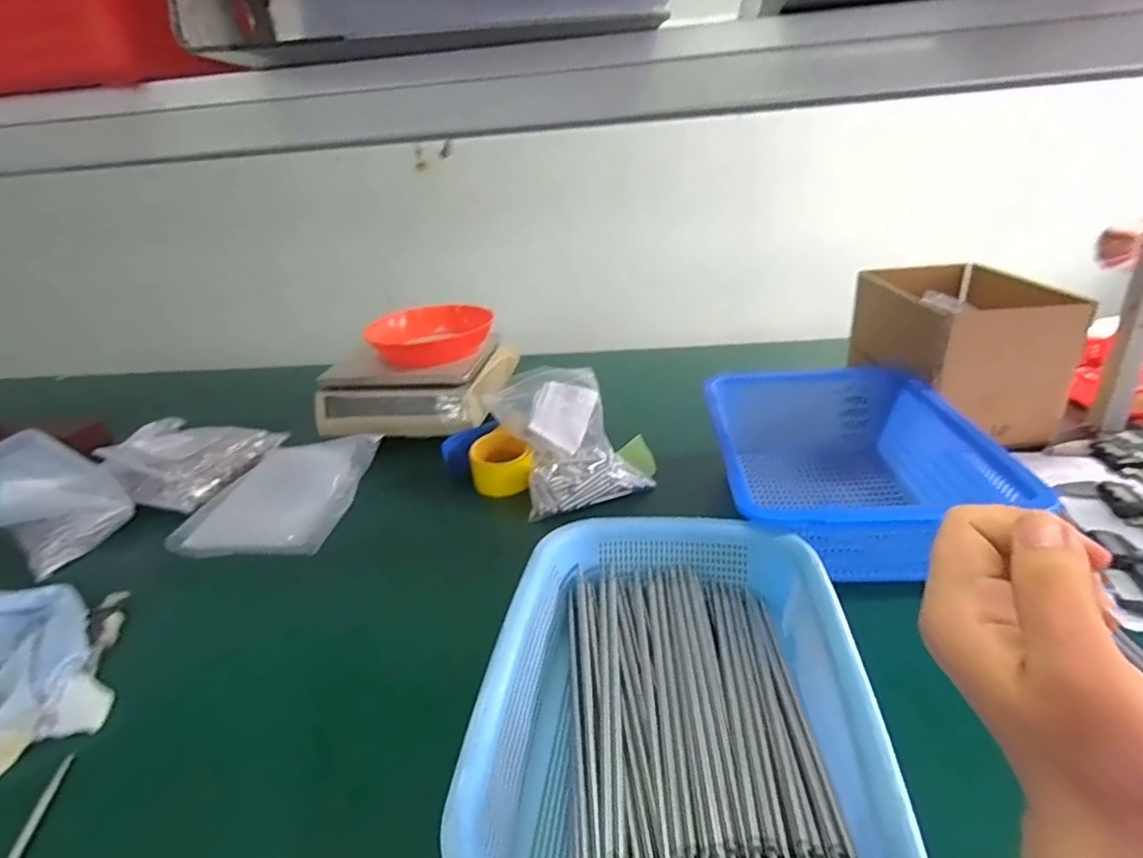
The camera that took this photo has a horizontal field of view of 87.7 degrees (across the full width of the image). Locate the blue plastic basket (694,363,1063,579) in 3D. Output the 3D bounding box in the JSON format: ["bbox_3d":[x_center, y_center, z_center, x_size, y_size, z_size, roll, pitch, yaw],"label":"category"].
[{"bbox_3d":[0.303,0.051,0.674,0.265,0.120,0.317,-1,25,6],"label":"blue plastic basket"}]

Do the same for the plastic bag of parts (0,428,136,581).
[{"bbox_3d":[-0.654,0.087,0.705,0.175,0.162,0.101,-17,28,-24],"label":"plastic bag of parts"}]

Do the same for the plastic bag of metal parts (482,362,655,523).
[{"bbox_3d":[-0.021,0.001,0.837,0.167,0.106,0.246,-13,27,-18],"label":"plastic bag of metal parts"}]

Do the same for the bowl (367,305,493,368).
[{"bbox_3d":[-0.237,-0.162,1.011,0.210,0.047,0.213,-11,26,-15],"label":"bowl"}]

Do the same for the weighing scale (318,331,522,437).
[{"bbox_3d":[-0.248,-0.080,1.040,0.288,0.122,0.280,0,26,9],"label":"weighing scale"}]

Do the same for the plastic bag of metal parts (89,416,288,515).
[{"bbox_3d":[-0.569,0.039,0.891,0.164,0.072,0.211,2,26,12],"label":"plastic bag of metal parts"}]

